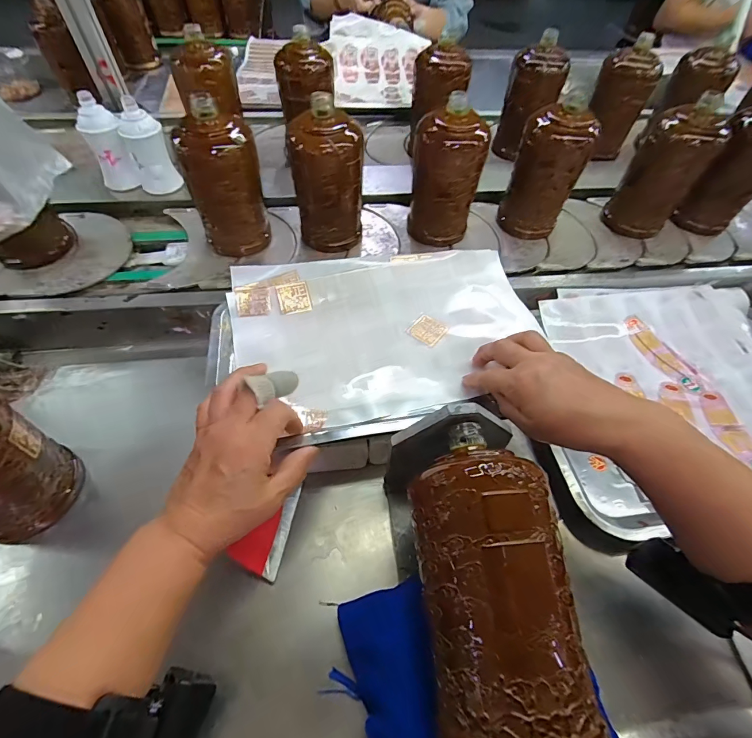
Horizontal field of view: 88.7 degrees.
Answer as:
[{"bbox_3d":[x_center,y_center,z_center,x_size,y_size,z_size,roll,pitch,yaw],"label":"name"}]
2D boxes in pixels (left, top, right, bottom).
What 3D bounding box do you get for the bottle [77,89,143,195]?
[{"bbox_3d":[-0.391,-0.321,0.565,0.051,0.128,0.043,-24,59,-17],"label":"bottle"}]

